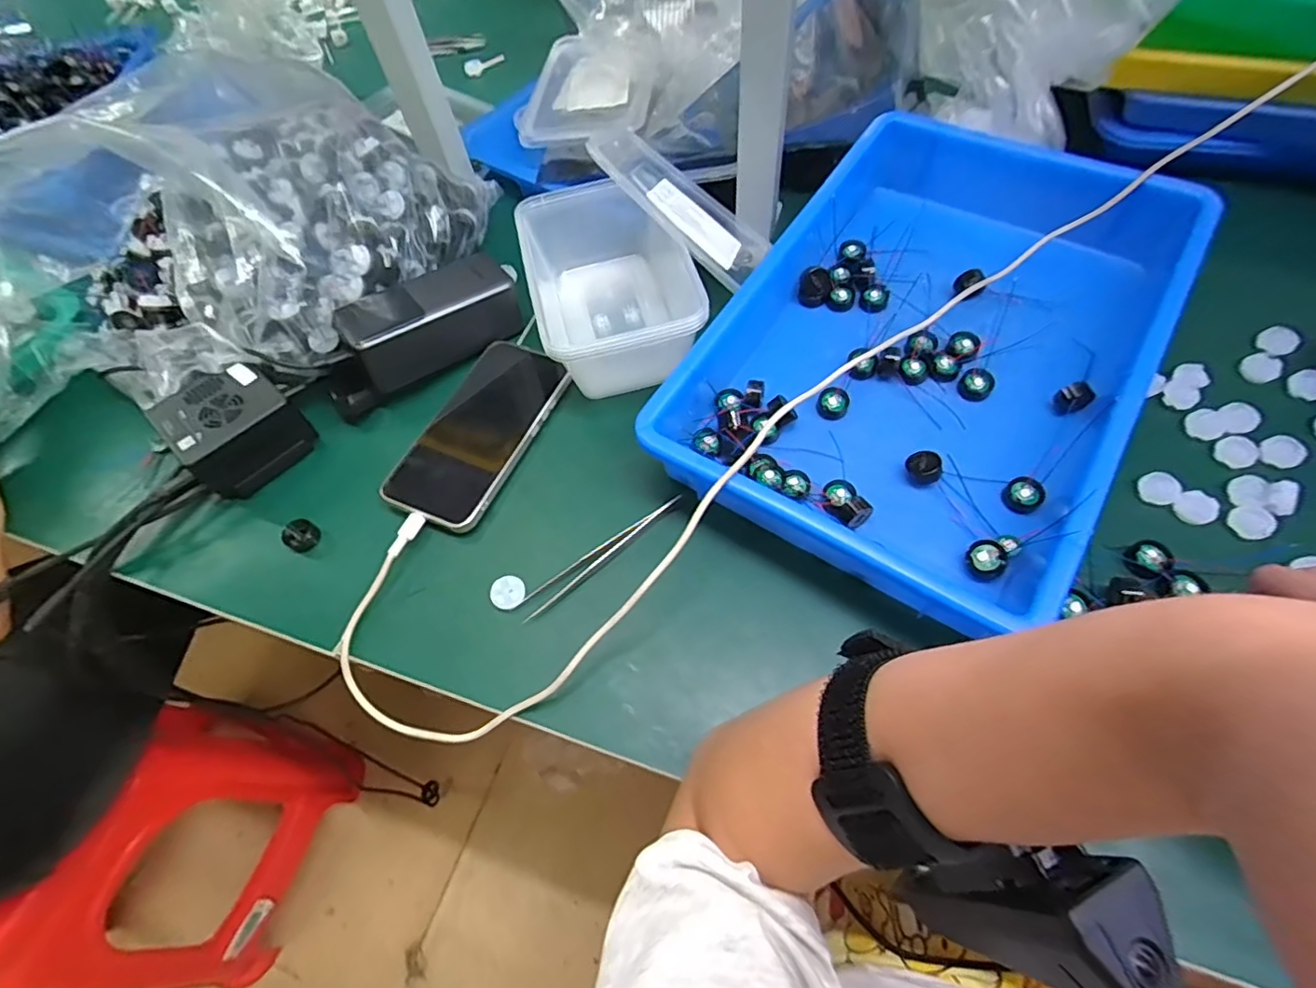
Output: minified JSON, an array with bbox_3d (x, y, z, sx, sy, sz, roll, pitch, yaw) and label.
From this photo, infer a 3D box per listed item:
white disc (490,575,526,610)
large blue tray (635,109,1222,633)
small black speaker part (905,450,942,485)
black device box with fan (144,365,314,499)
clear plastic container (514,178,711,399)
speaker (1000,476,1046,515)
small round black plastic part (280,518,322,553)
[{"bbox_3d":[-0.094,0.062,0.377,0.021,0.004,0.020,2,75,-8],"label":"white disc"},{"bbox_3d":[0.186,-0.109,0.411,0.243,0.068,0.372,29,67,20],"label":"large blue tray"},{"bbox_3d":[0.170,-0.016,0.386,0.019,0.015,0.020,-2,60,4],"label":"small black speaker part"},{"bbox_3d":[-0.307,-0.047,0.438,0.080,0.053,0.081,38,70,23],"label":"black device box with fan"},{"bbox_3d":[-0.037,-0.158,0.461,0.111,0.072,0.163,-16,60,-4],"label":"clear plastic container"},{"bbox_3d":[0.227,0.001,0.372,0.022,0.010,0.022,-2,60,4],"label":"speaker"},{"bbox_3d":[-0.247,0.029,0.415,0.018,0.013,0.022,28,67,19],"label":"small round black plastic part"}]

